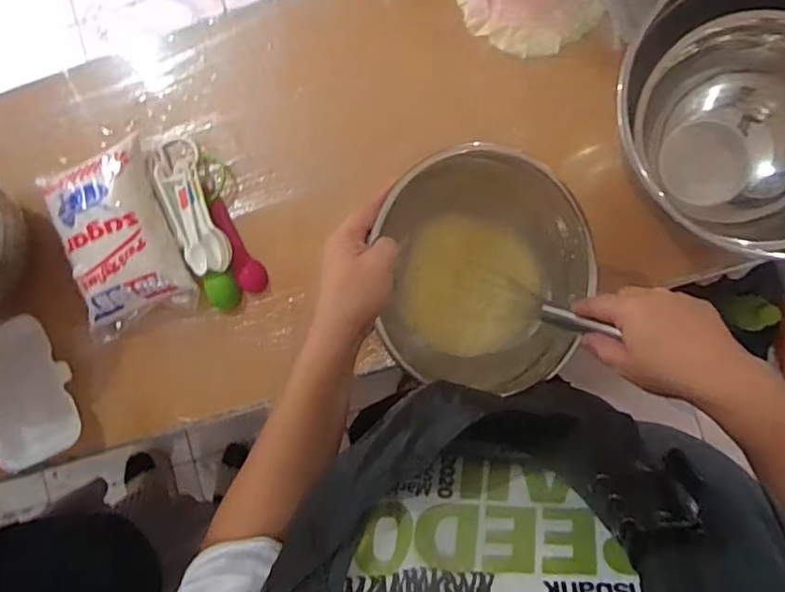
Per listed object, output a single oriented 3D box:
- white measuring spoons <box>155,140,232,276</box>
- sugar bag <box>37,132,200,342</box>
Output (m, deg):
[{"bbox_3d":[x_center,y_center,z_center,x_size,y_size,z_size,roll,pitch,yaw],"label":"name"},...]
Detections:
[{"bbox_3d":[-0.238,-0.104,0.672,0.056,0.020,0.164,-21,85,3],"label":"white measuring spoons"},{"bbox_3d":[-0.319,-0.068,0.661,0.133,0.051,0.202,-18,85,3],"label":"sugar bag"}]

